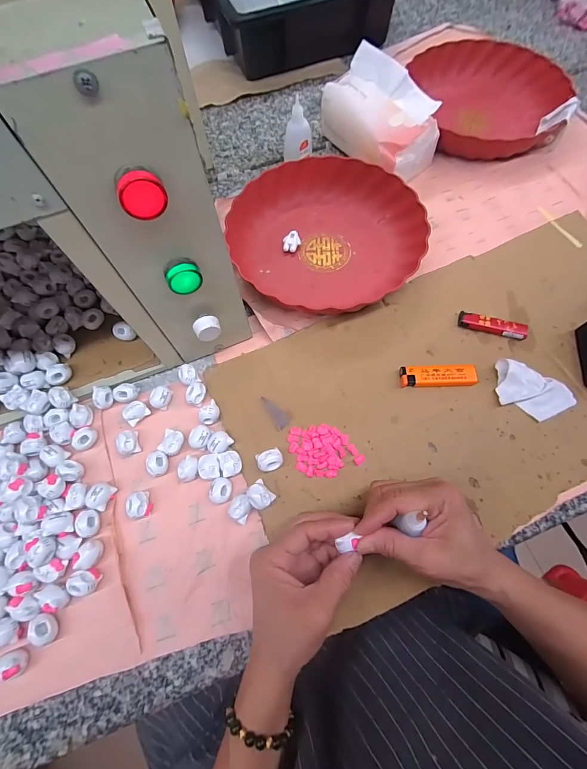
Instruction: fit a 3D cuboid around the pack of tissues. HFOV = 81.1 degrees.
[{"bbox_3d":[0.121,-0.372,0.485,0.093,0.095,0.171,-32,70,-11],"label":"pack of tissues"}]

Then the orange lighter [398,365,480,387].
[{"bbox_3d":[0.158,-0.008,0.377,0.079,0.013,0.024,-2,67,1],"label":"orange lighter"}]

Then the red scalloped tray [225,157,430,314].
[{"bbox_3d":[0.041,-0.195,0.439,0.232,0.043,0.215,34,72,15],"label":"red scalloped tray"}]

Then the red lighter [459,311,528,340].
[{"bbox_3d":[0.231,-0.068,0.398,0.075,0.012,0.018,13,68,7],"label":"red lighter"}]

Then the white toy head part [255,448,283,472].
[{"bbox_3d":[-0.023,0.077,0.344,0.025,0.018,0.020,-21,68,-7],"label":"white toy head part"}]

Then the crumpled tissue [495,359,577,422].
[{"bbox_3d":[0.255,0.009,0.362,0.083,0.023,0.044,21,70,10],"label":"crumpled tissue"}]

